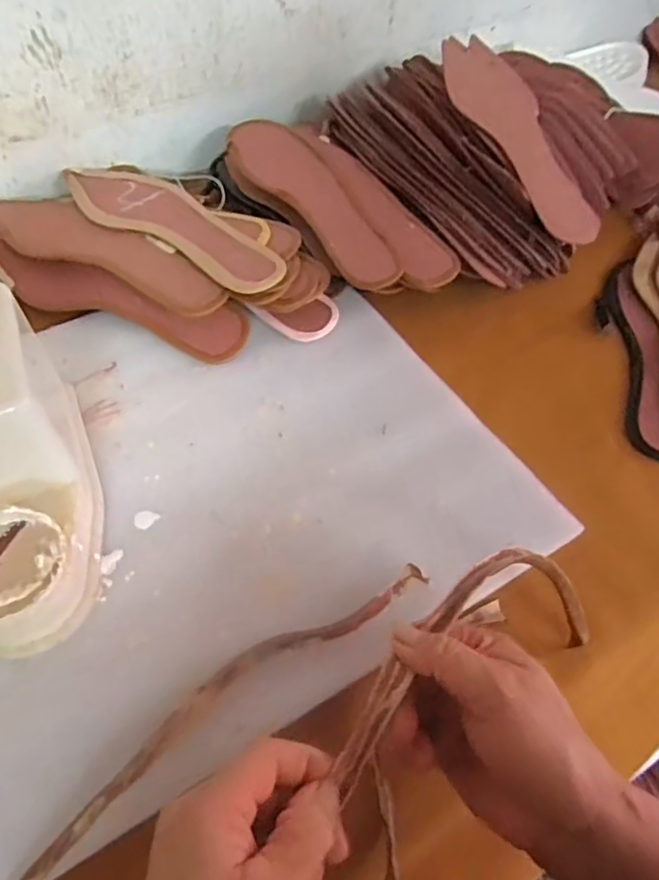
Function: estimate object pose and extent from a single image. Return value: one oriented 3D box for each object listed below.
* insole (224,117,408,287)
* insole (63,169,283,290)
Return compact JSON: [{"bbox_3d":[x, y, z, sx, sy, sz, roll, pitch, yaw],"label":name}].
[{"bbox_3d":[-0.013,-0.224,0.550,0.068,0.007,0.239,-31,67,-19],"label":"insole"},{"bbox_3d":[-0.140,-0.191,0.524,0.254,0.010,0.074,35,61,23],"label":"insole"}]

